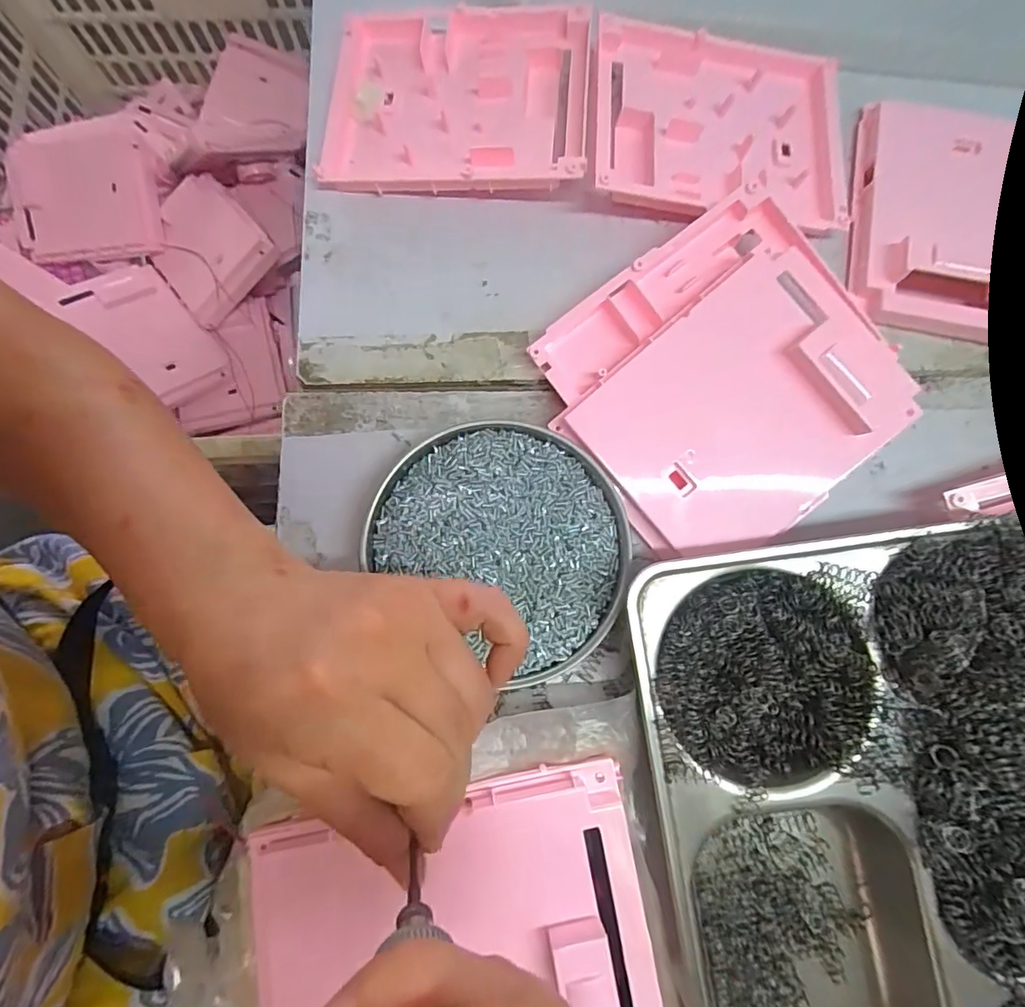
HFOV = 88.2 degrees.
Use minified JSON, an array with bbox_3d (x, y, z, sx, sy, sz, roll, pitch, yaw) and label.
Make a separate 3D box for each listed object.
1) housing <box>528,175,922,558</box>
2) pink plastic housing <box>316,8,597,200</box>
[{"bbox_3d":[0.112,-0.068,0.281,0.159,0.036,0.157,-37,78,-7],"label":"housing"},{"bbox_3d":[-0.034,-0.246,0.324,0.155,0.033,0.121,5,76,3],"label":"pink plastic housing"}]

